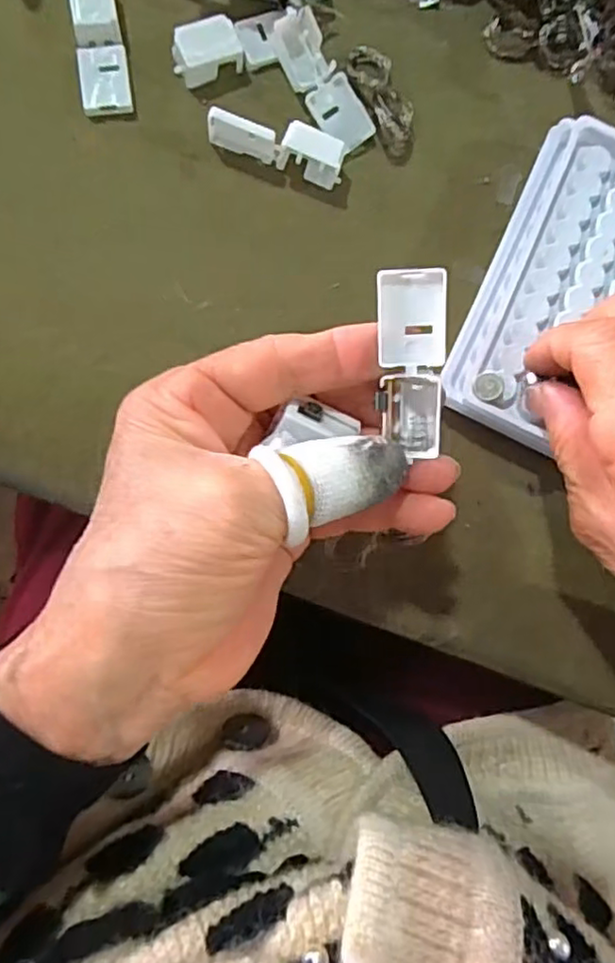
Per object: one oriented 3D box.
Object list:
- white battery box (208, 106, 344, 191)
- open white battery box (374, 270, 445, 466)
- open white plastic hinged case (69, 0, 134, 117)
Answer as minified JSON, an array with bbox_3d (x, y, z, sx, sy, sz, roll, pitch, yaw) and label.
[{"bbox_3d":[-0.012,-0.138,0.262,0.054,0.018,0.012,19,85,-7],"label":"white battery box"},{"bbox_3d":[0.031,-0.035,0.192,0.019,0.012,0.054,-7,115,-6],"label":"open white battery box"},{"bbox_3d":[-0.083,-0.174,0.258,0.019,0.011,0.053,-8,100,-6],"label":"open white plastic hinged case"}]

